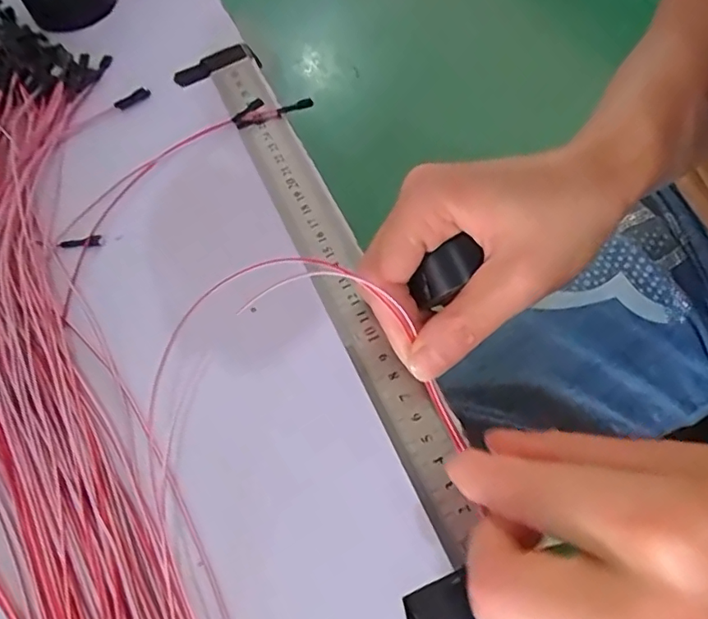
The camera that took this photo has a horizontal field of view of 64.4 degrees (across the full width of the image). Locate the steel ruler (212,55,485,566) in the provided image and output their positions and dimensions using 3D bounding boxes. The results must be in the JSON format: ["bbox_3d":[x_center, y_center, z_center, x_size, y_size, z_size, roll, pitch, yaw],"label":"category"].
[{"bbox_3d":[-0.014,-0.030,0.271,0.026,0.009,0.284,-21,61,-10],"label":"steel ruler"}]

